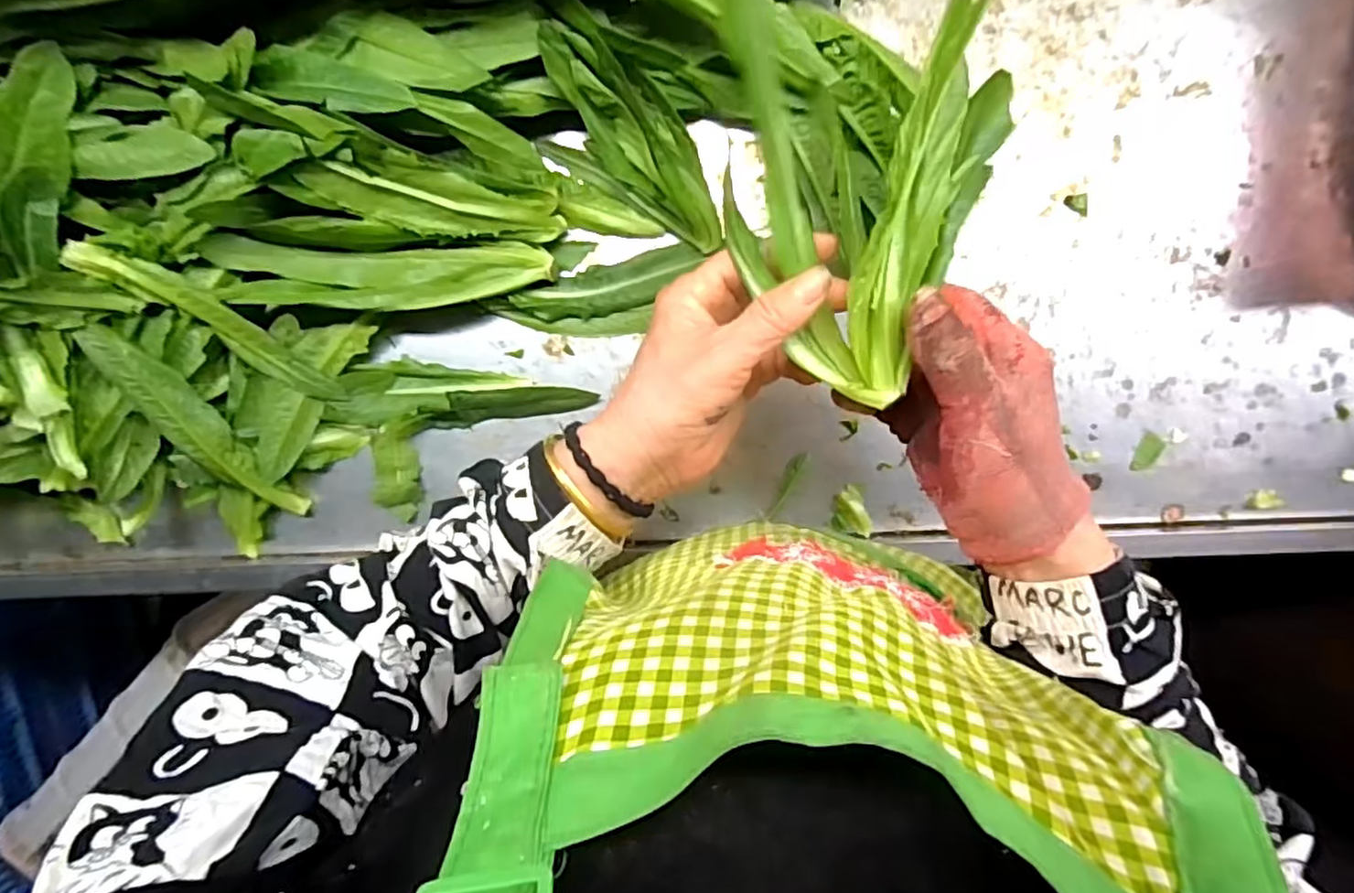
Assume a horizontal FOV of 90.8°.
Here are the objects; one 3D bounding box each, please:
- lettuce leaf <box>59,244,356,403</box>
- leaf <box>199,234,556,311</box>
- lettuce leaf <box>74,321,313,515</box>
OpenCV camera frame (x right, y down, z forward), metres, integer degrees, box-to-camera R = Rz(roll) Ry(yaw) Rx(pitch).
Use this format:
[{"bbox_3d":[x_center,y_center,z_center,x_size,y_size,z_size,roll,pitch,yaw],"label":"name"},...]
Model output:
[{"bbox_3d":[-0.289,-0.076,0.422,0.161,0.013,0.025,36,97,-27],"label":"lettuce leaf"},{"bbox_3d":[-0.188,-0.110,0.430,0.206,0.031,0.043,0,98,0],"label":"leaf"},{"bbox_3d":[-0.309,-0.011,0.433,0.029,0.018,0.160,-34,113,4],"label":"lettuce leaf"}]

